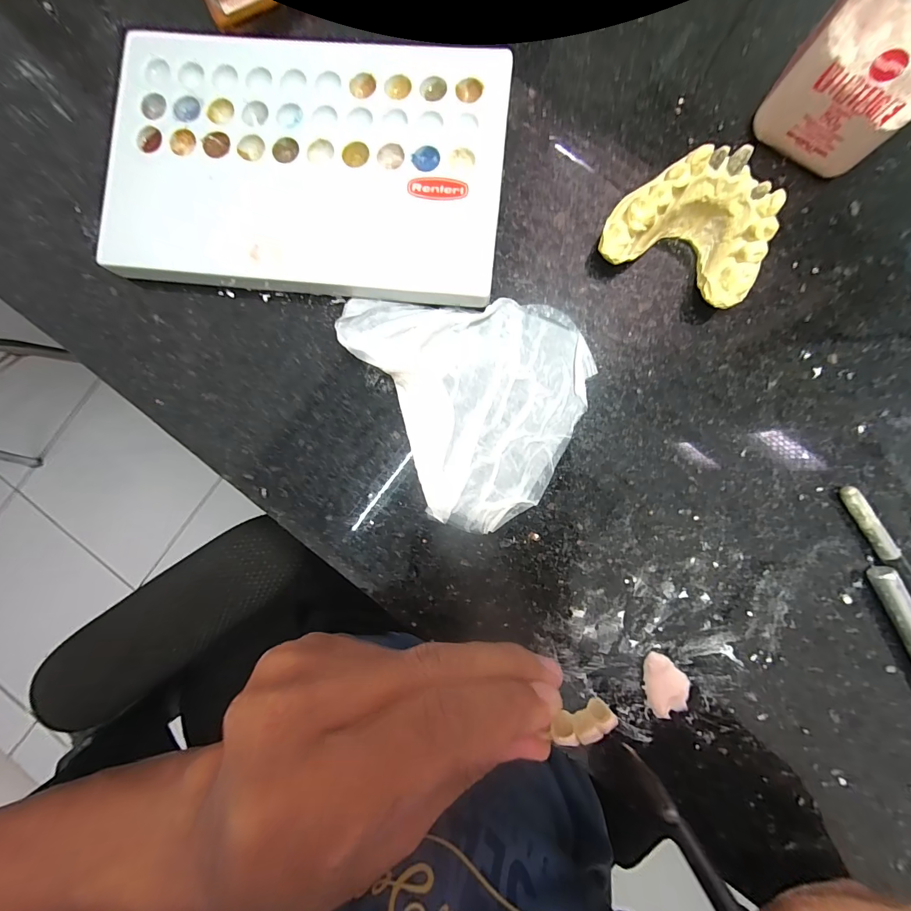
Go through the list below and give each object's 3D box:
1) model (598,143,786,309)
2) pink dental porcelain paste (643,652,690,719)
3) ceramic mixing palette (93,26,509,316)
[{"bbox_3d":[0.084,-0.081,0.137,0.053,0.026,0.037,25,90,2],"label":"model"},{"bbox_3d":[0.080,0.087,0.144,0.016,0.004,0.023,-6,89,2],"label":"pink dental porcelain paste"},{"bbox_3d":[-0.057,-0.111,0.150,0.149,0.012,0.092,6,89,2],"label":"ceramic mixing palette"}]

